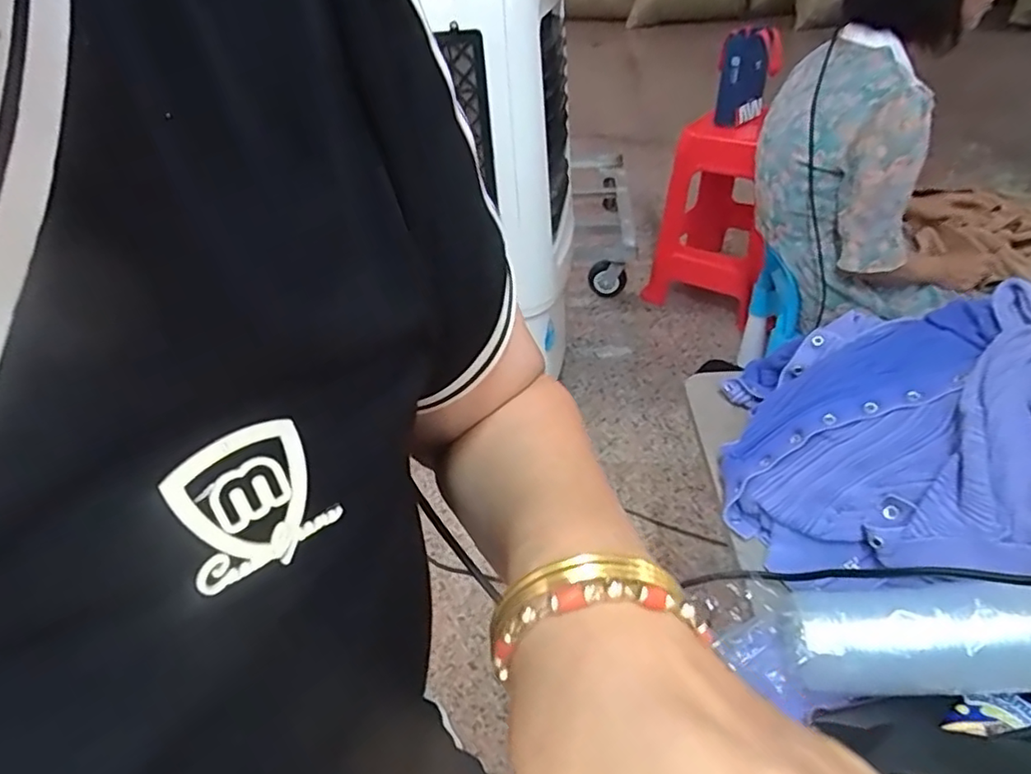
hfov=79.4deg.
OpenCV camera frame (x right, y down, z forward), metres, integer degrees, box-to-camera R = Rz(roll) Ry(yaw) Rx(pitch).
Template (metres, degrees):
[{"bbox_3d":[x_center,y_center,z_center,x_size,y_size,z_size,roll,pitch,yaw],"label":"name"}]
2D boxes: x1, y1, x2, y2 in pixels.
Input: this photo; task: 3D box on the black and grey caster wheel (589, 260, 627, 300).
[{"bbox_3d":[0.277,-0.327,1.874,0.116,0.124,0.046,3,39,11],"label":"black and grey caster wheel"}]

